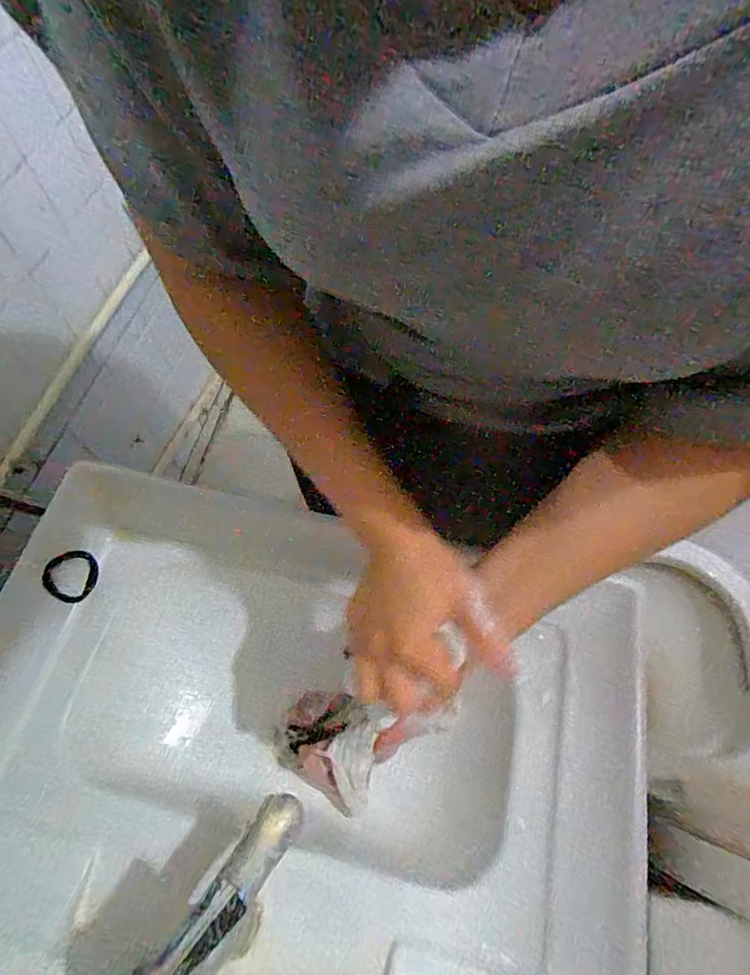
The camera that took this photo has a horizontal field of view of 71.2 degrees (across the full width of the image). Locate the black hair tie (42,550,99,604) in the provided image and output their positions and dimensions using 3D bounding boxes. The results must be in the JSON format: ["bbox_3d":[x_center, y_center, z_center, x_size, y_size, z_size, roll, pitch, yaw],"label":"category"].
[{"bbox_3d":[-0.303,0.087,0.521,0.046,0.005,0.051,22,61,-17],"label":"black hair tie"}]

